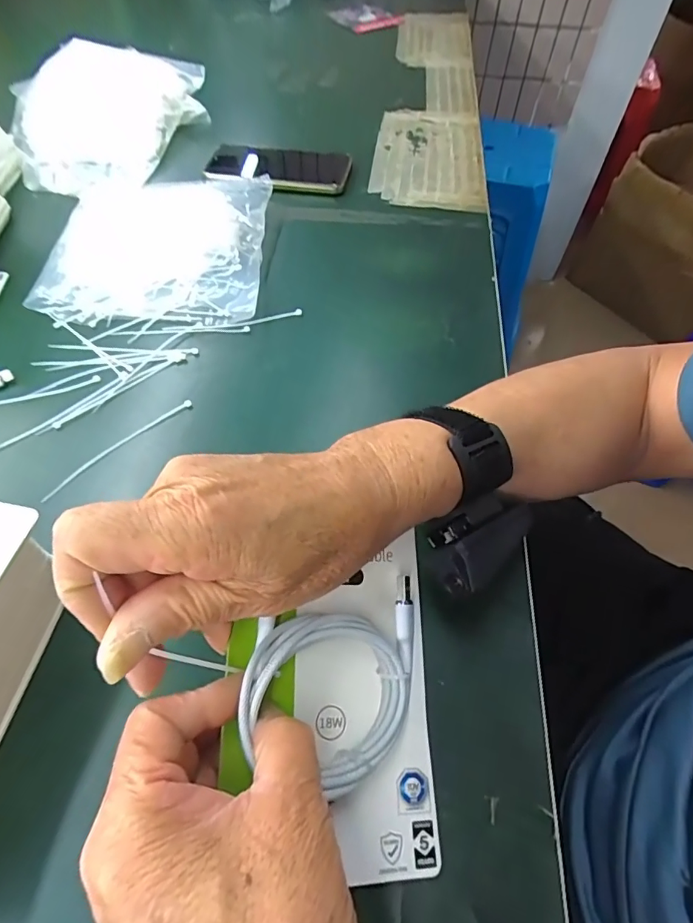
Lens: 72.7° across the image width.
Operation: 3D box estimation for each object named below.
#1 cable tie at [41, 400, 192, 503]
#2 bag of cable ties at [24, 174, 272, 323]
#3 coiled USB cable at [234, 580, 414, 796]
[{"bbox_3d":[-0.162,-0.011,0.336,0.007,0.004,0.118,40,64,22],"label":"cable tie"},{"bbox_3d":[-0.180,-0.207,0.450,0.196,0.031,0.192,-1,57,-2],"label":"bag of cable ties"},{"bbox_3d":[-0.002,0.105,0.219,0.093,0.025,0.074,-17,59,-12],"label":"coiled USB cable"}]

